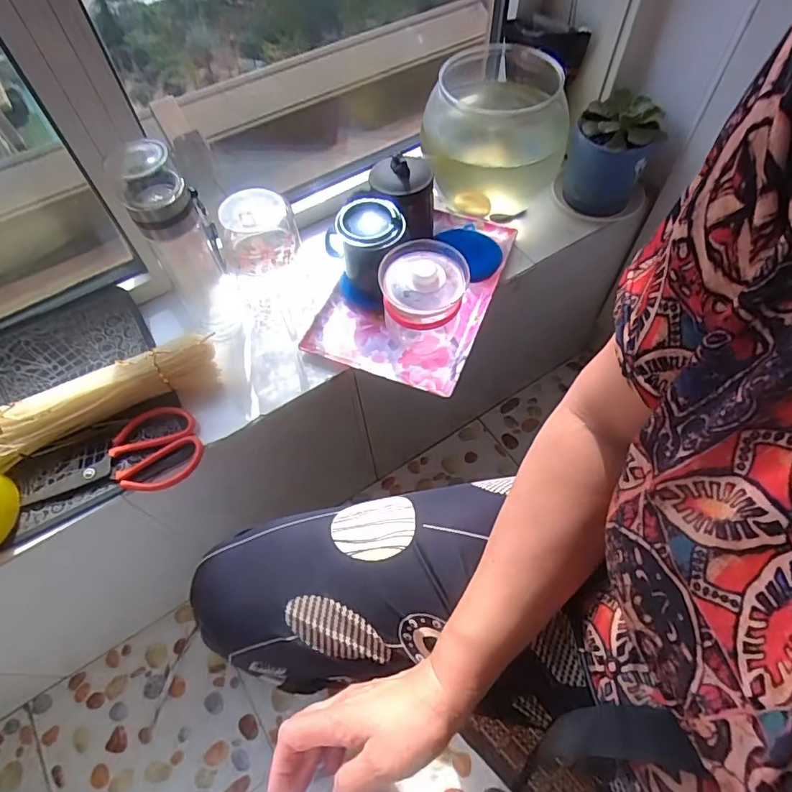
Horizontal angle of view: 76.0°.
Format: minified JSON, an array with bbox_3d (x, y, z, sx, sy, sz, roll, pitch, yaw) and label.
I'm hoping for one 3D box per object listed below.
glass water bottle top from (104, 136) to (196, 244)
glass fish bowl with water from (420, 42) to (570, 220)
[{"bbox_3d":[-0.242,-0.204,0.505,0.064,0.078,0.053,-26,63,-13],"label":"glass water bottle top"},{"bbox_3d":[0.140,-0.372,0.706,0.193,0.147,0.182,-1,60,1],"label":"glass fish bowl with water"}]

